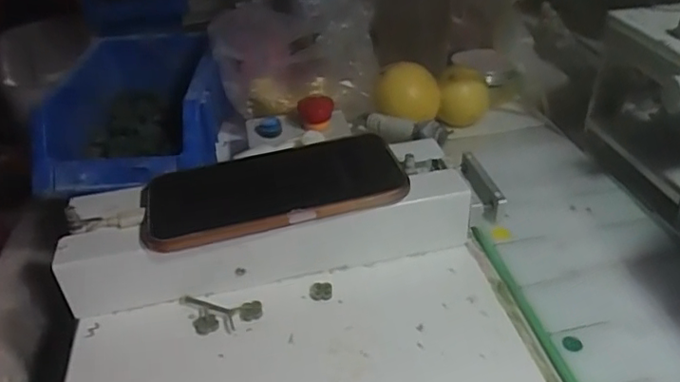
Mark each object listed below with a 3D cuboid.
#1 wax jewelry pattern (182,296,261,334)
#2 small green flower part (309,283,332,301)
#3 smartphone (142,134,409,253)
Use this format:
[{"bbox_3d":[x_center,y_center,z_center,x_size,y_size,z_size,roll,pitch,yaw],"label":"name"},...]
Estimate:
[{"bbox_3d":[-0.074,0.076,0.351,0.049,0.006,0.024,4,37,11],"label":"wax jewelry pattern"},{"bbox_3d":[-0.012,0.062,0.365,0.014,0.004,0.013,-5,36,-1],"label":"small green flower part"},{"bbox_3d":[-0.043,0.000,0.378,0.162,0.016,0.077,-14,32,-7],"label":"smartphone"}]

